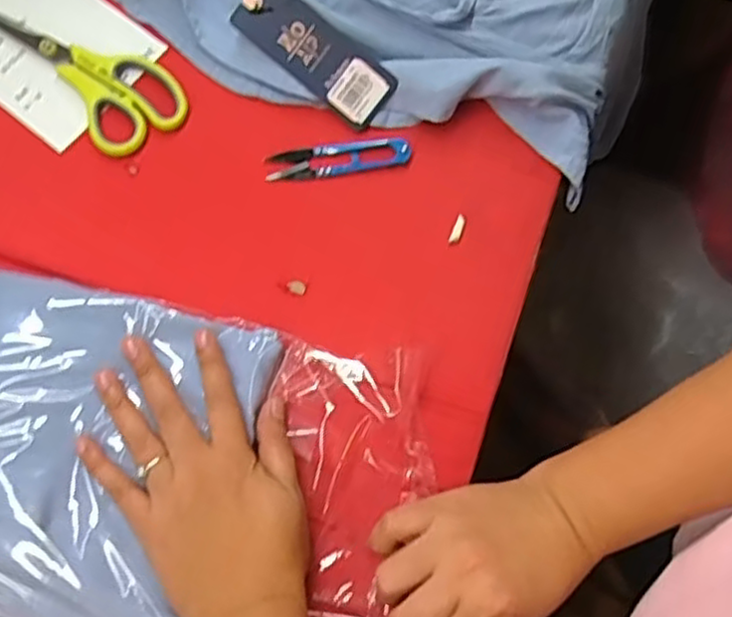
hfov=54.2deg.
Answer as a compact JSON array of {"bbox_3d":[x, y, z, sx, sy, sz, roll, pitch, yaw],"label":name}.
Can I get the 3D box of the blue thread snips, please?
[{"bbox_3d":[-0.020,-0.108,0.516,0.103,0.004,0.024,-7,76,-3],"label":"blue thread snips"}]

